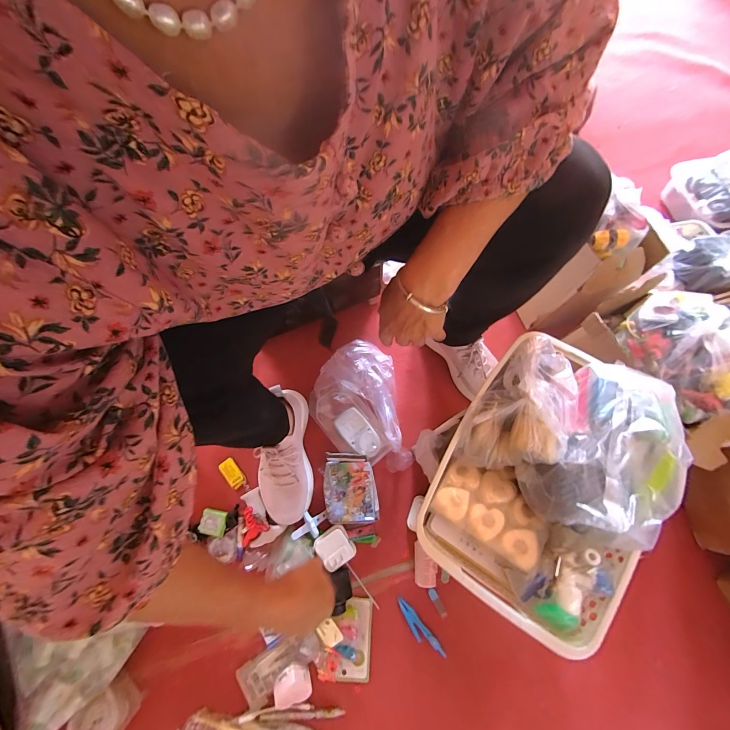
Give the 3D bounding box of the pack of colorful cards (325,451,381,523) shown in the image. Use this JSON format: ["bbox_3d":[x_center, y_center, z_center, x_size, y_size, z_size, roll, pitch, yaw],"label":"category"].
[{"bbox_3d":[-0.028,0.228,0.578,0.095,0.016,0.123,-5,87,-2],"label":"pack of colorful cards"}]

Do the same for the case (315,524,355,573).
[{"bbox_3d":[-0.055,0.329,0.558,0.059,0.017,0.061,-31,74,-9],"label":"case"}]

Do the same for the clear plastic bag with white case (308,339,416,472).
[{"bbox_3d":[-0.019,0.085,0.643,0.184,0.073,0.271,-10,72,-3],"label":"clear plastic bag with white case"}]

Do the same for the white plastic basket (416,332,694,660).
[{"bbox_3d":[0.197,0.108,0.329,0.197,0.087,0.286,29,74,10],"label":"white plastic basket"}]

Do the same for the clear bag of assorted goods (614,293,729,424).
[{"bbox_3d":[0.482,-0.024,0.461,0.167,0.077,0.142,33,75,11],"label":"clear bag of assorted goods"}]

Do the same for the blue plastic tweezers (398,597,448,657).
[{"bbox_3d":[0.096,0.464,0.545,0.025,0.010,0.112,-40,76,-12],"label":"blue plastic tweezers"}]

